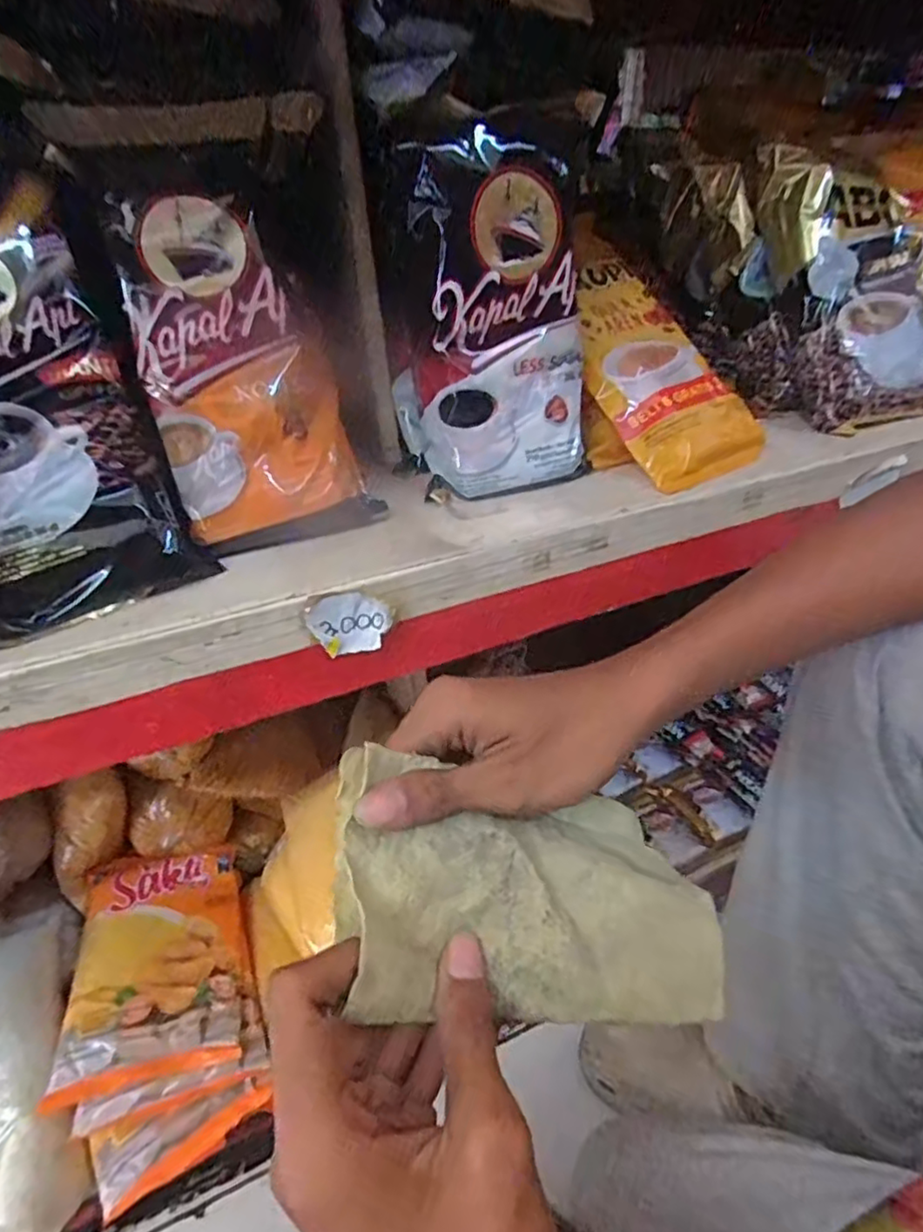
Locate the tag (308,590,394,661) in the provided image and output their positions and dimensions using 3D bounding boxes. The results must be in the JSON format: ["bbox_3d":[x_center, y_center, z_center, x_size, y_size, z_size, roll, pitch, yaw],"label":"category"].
[{"bbox_3d":[-0.057,0.004,0.332,0.042,0.034,0.006,-12,34,-13],"label":"tag"}]

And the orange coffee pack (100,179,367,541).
[{"bbox_3d":[-0.123,-0.141,0.369,0.110,0.175,0.041,-15,12,-22],"label":"orange coffee pack"}]

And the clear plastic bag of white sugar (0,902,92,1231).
[{"bbox_3d":[-0.344,0.342,0.482,0.100,0.080,0.217,-19,56,-23],"label":"clear plastic bag of white sugar"}]

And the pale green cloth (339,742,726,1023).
[{"bbox_3d":[0.024,0.106,0.251,0.142,0.033,0.088,8,52,-15],"label":"pale green cloth"}]

